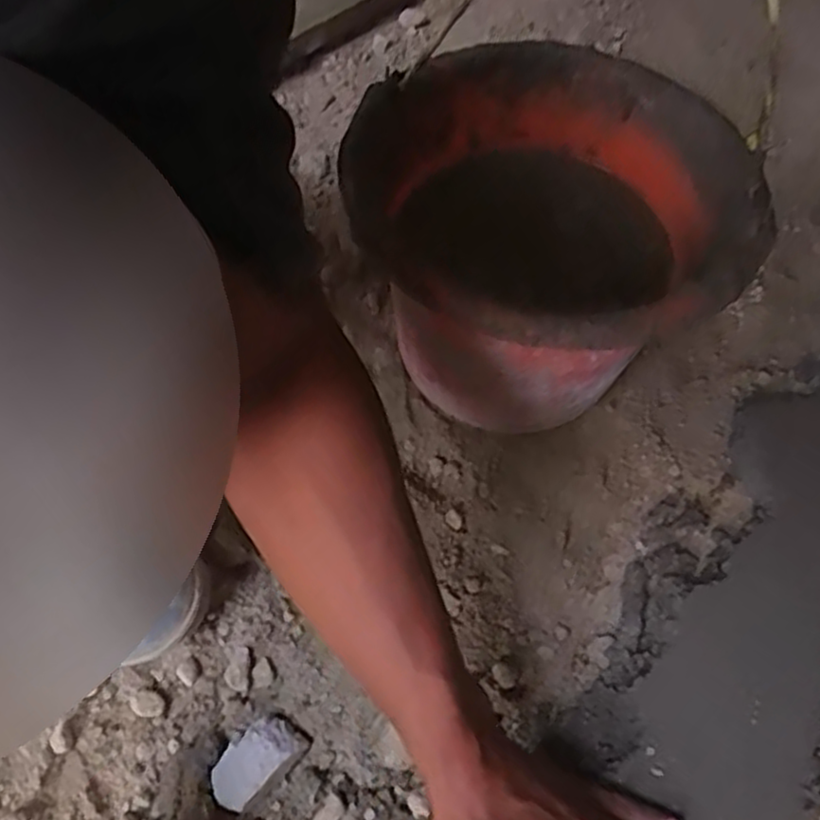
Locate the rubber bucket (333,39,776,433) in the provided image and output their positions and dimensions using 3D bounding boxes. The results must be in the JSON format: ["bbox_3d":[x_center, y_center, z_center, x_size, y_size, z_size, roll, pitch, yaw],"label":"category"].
[{"bbox_3d":[0.092,-0.113,0.549,0.257,0.182,0.286,-9,58,-12],"label":"rubber bucket"}]

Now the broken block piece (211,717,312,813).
[{"bbox_3d":[-0.093,0.212,0.447,0.032,0.023,0.056,35,60,22],"label":"broken block piece"}]

